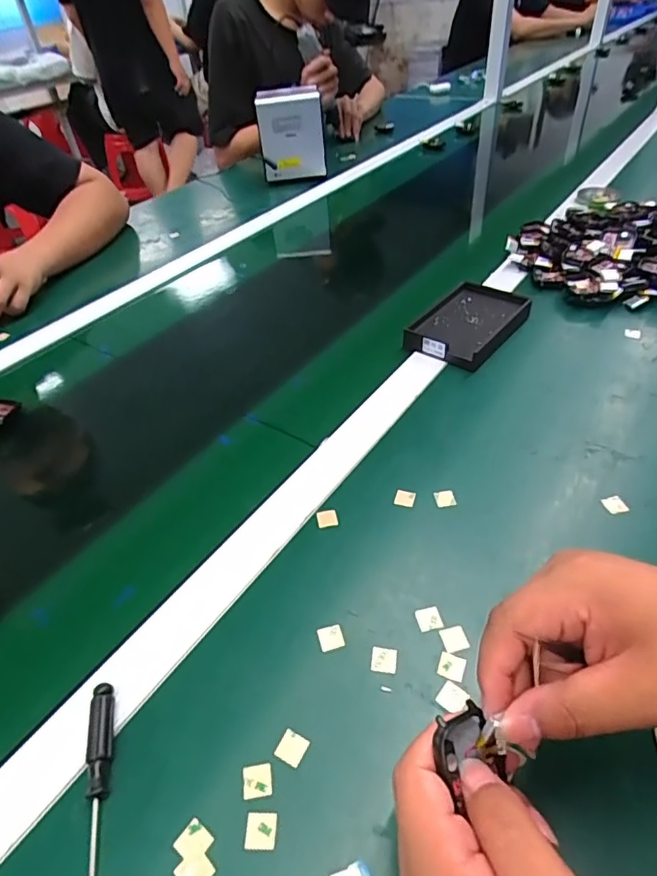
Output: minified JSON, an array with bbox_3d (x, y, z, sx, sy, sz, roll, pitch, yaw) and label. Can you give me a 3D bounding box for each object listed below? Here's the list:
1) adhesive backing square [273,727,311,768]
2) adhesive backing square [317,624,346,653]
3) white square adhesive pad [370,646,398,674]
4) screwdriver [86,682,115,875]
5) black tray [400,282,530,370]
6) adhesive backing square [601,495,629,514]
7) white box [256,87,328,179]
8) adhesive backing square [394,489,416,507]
[{"bbox_3d":[-0.021,0.179,0.303,0.016,0.004,0.016,20,52,21],"label":"adhesive backing square"},{"bbox_3d":[0.002,0.133,0.349,0.017,0.004,0.017,-13,45,-10],"label":"adhesive backing square"},{"bbox_3d":[0.036,0.143,0.337,0.016,0.004,0.016,5,42,9],"label":"white square adhesive pad"},{"bbox_3d":[-0.125,0.199,0.279,0.014,0.013,0.130,-9,44,-6],"label":"screwdriver"},{"bbox_3d":[0.161,-0.132,0.601,0.093,0.022,0.137,28,52,29],"label":"black tray"},{"bbox_3d":[0.227,0.052,0.416,0.016,0.004,0.015,-9,44,-5],"label":"adhesive backing square"},{"bbox_3d":[-0.075,-0.612,1.049,0.125,0.136,0.121,-6,42,-1],"label":"white box"},{"bbox_3d":[0.064,0.050,0.436,0.016,0.004,0.015,13,58,13],"label":"adhesive backing square"}]

